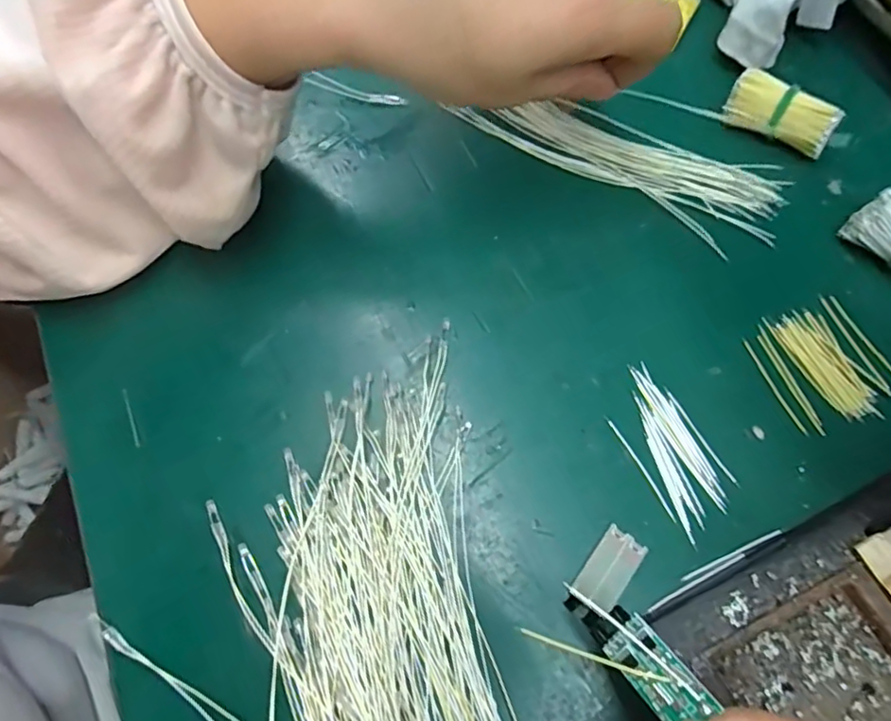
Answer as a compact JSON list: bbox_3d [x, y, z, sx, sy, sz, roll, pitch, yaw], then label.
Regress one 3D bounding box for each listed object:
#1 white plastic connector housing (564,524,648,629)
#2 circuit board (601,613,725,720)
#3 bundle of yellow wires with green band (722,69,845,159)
[{"bbox_3d":[0.061,0.082,0.222,0.017,0.005,0.036,37,74,15],"label":"white plastic connector housing"},{"bbox_3d":[0.061,0.092,0.170,0.016,0.004,0.029,-51,54,10],"label":"circuit board"},{"bbox_3d":[0.165,-0.121,0.289,0.051,0.023,0.020,25,71,11],"label":"bundle of yellow wires with green band"}]

